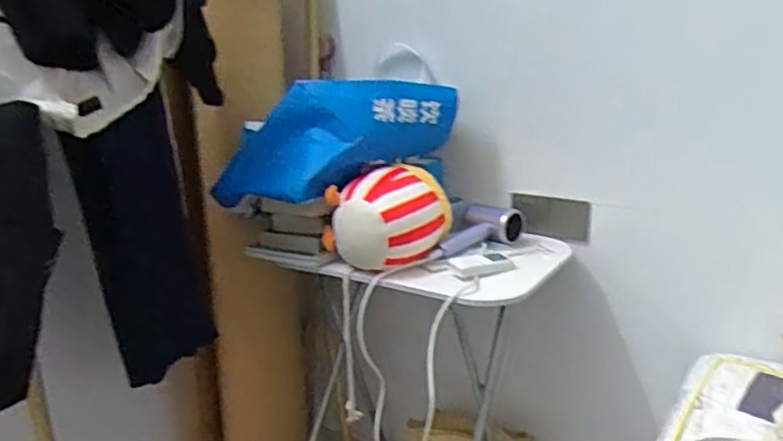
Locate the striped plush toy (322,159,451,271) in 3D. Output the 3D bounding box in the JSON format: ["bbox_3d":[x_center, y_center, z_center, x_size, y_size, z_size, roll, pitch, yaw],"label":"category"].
[{"bbox_3d":[0.000,-0.011,1.316,0.230,0.160,0.149,-13,20,-34],"label":"striped plush toy"}]

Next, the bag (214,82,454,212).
[{"bbox_3d":[-0.117,-0.161,1.442,0.541,0.296,0.210,-14,13,15],"label":"bag"}]

